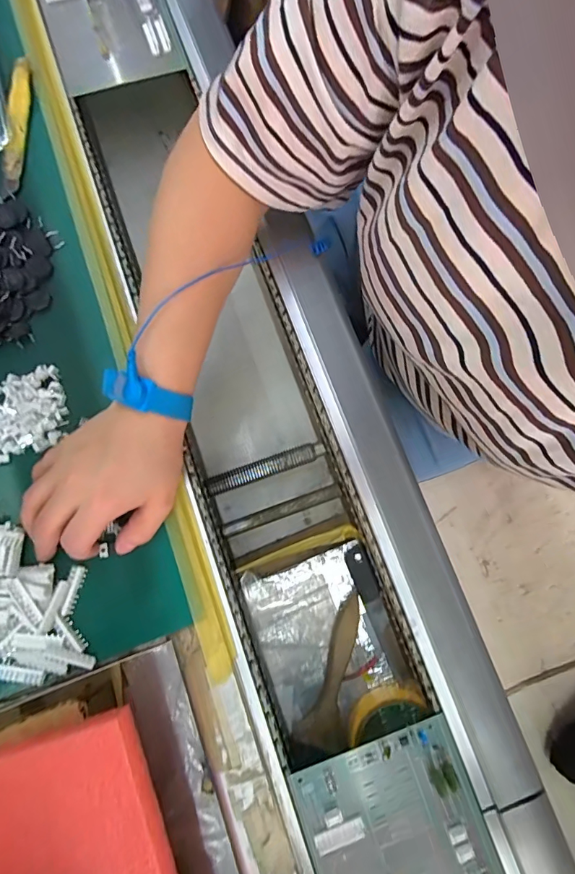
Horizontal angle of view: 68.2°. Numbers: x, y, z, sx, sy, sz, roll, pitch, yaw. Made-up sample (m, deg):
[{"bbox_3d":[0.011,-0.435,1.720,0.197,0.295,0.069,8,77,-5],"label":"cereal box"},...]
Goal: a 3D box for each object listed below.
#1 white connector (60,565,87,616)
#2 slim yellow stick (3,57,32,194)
[{"bbox_3d":[-0.161,0.115,0.321,0.011,0.007,0.035,8,78,0],"label":"white connector"},{"bbox_3d":[-0.249,-0.289,0.394,0.020,0.020,0.133,0,78,-1],"label":"slim yellow stick"}]

